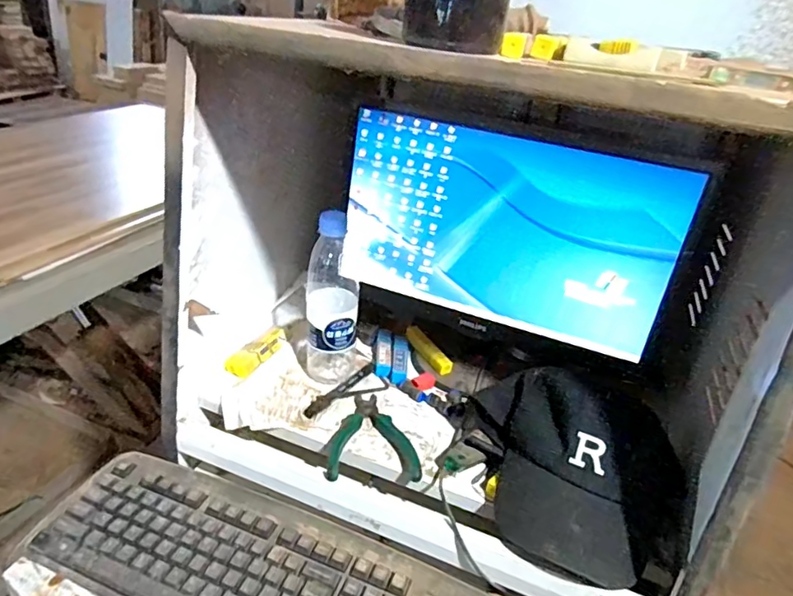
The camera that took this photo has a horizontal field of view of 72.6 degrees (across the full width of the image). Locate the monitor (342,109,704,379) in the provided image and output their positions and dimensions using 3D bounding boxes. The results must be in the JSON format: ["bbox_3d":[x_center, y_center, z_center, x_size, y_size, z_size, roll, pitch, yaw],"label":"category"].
[{"bbox_3d":[0.128,-0.071,0.686,0.407,0.261,0.052,17,32,17],"label":"monitor"}]

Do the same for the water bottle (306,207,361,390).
[{"bbox_3d":[-0.078,0.006,0.669,0.068,0.219,0.056,2,31,-7],"label":"water bottle"}]

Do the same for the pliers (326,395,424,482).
[{"bbox_3d":[-0.035,0.152,0.615,0.099,0.029,0.144,-1,31,-13],"label":"pliers"}]

